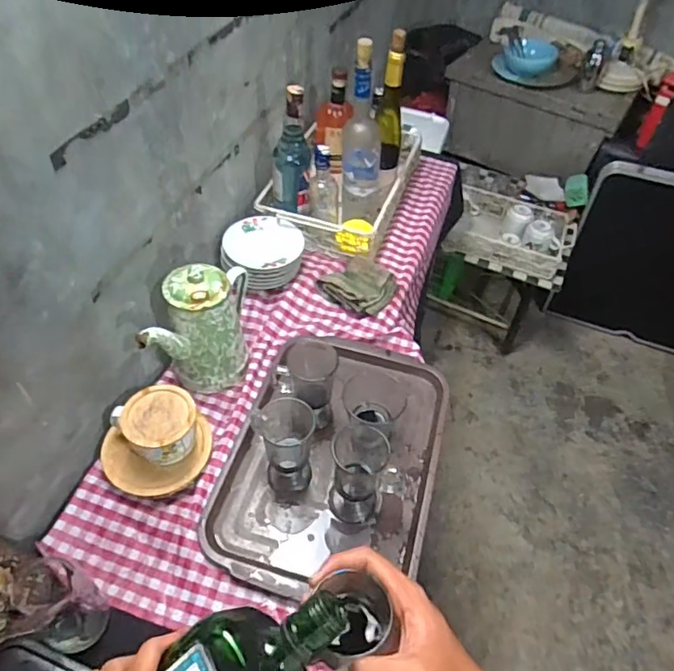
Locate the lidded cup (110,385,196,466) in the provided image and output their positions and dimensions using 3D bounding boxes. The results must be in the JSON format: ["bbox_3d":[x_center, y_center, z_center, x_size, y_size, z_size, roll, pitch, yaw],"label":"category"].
[{"bbox_3d":[-0.255,0.136,0.785,0.099,0.076,0.105,2,49,-2],"label":"lidded cup"}]

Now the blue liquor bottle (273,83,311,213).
[{"bbox_3d":[-0.085,-0.345,1.024,0.072,0.232,0.059,1,49,-3],"label":"blue liquor bottle"}]

